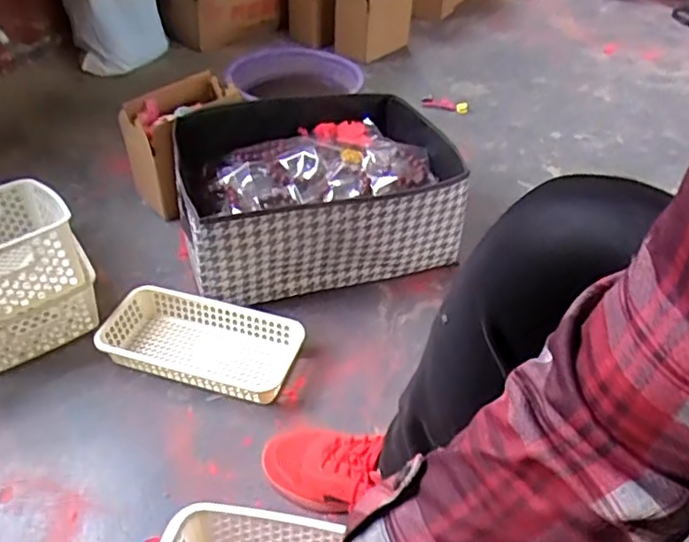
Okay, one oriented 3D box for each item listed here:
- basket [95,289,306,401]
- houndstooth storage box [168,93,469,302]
[{"bbox_3d":[-0.198,0.099,0.858,0.270,0.046,0.129,11,43,10],"label":"basket"},{"bbox_3d":[-0.048,-0.130,1.022,0.422,0.191,0.344,-12,44,-14],"label":"houndstooth storage box"}]

